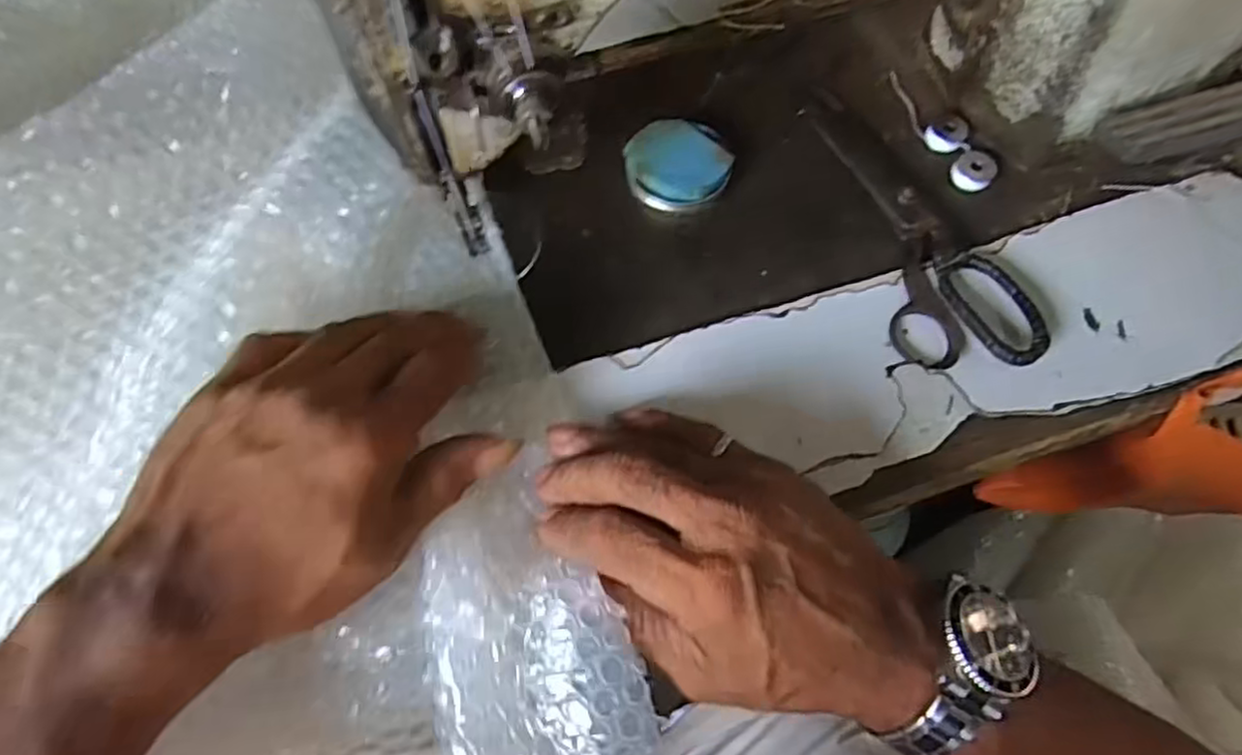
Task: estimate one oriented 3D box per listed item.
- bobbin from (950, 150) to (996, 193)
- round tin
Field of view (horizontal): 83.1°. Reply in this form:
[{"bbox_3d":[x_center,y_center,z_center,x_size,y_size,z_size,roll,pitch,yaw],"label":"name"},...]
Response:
[{"bbox_3d":[0.191,-0.113,0.379,0.021,0.011,0.019,32,70,14],"label":"bobbin"},{"bbox_3d":[0.031,-0.114,0.376,0.054,0.015,0.051,0,66,1],"label":"round tin"}]

